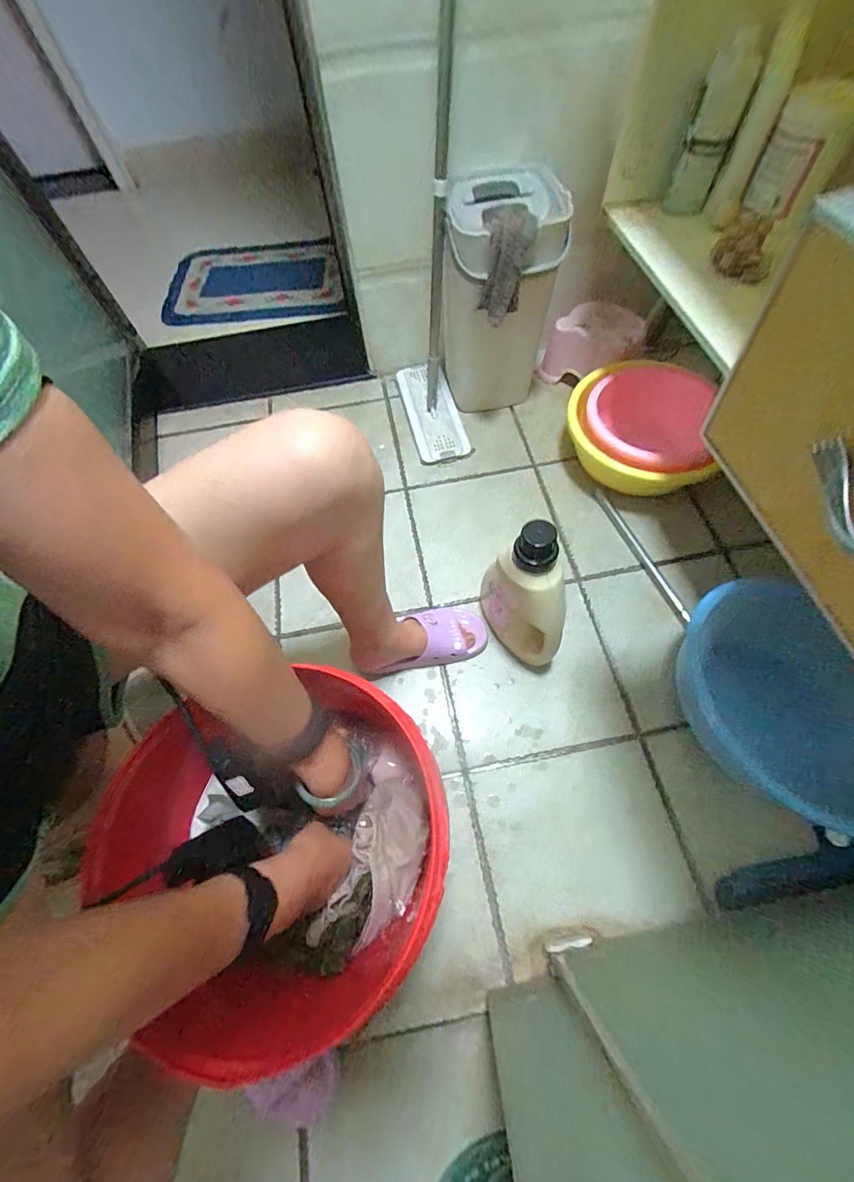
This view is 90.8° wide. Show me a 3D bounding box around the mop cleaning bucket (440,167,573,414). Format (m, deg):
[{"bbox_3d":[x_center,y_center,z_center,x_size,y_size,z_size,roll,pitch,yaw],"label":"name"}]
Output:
[{"bbox_3d":[0.145,-0.586,0.902,0.222,0.393,0.246,5,65,6],"label":"mop cleaning bucket"}]

